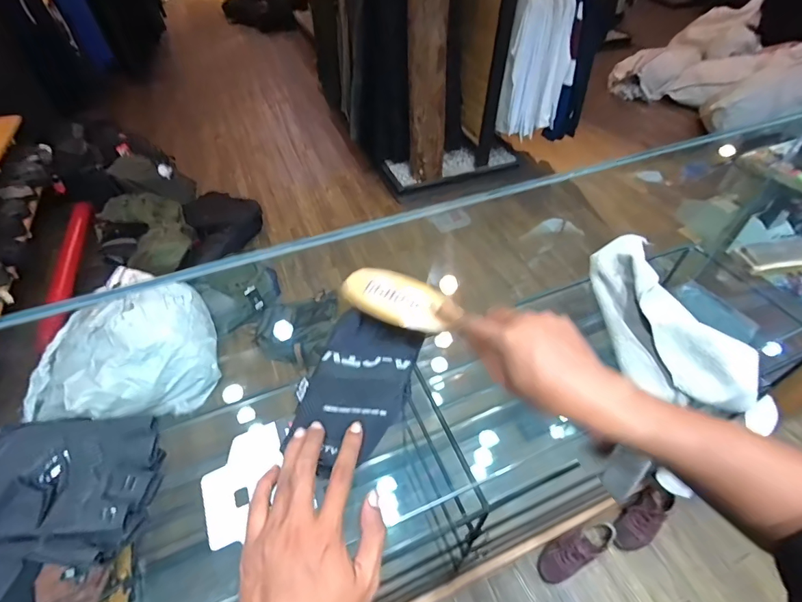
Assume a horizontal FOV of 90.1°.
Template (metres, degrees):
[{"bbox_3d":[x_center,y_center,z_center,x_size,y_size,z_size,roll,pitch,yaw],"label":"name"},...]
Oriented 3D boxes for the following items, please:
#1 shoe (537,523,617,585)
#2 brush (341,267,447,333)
[{"bbox_3d":[0.570,0.795,1.291,0.282,0.089,0.099,-20,51,-17],"label":"shoe"},{"bbox_3d":[-0.004,0.000,0.442,0.120,0.029,0.052,21,81,21],"label":"brush"}]

